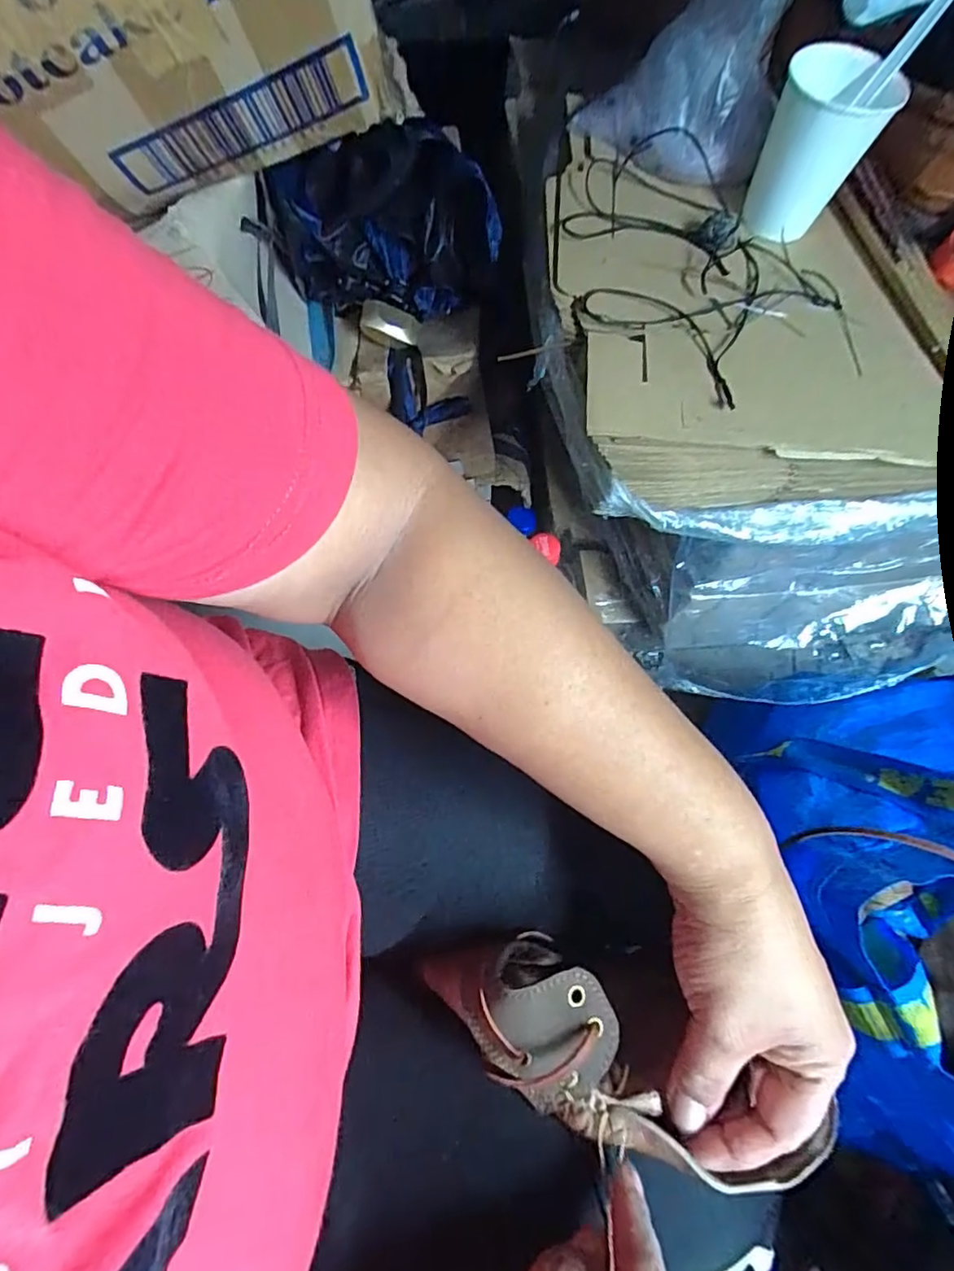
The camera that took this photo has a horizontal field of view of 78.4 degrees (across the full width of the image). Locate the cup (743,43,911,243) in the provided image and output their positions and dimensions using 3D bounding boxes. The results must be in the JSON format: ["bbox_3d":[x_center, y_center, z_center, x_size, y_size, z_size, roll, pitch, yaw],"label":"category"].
[{"bbox_3d":[0.231,-0.332,0.402,0.067,0.086,0.071,0,68,0],"label":"cup"}]

